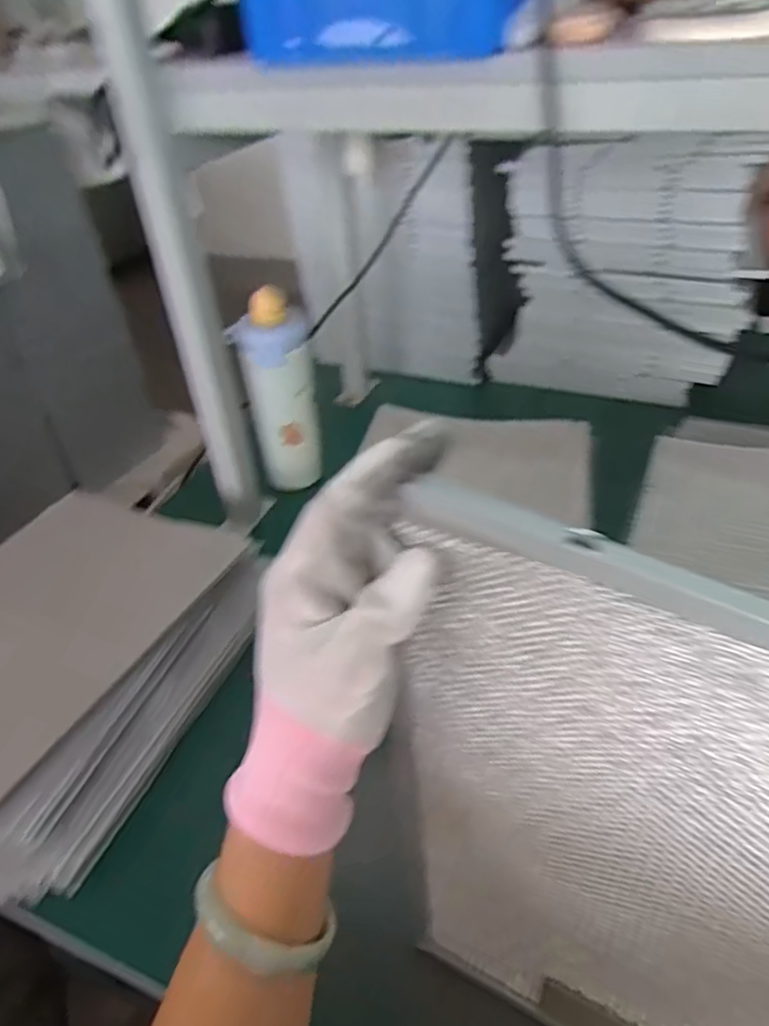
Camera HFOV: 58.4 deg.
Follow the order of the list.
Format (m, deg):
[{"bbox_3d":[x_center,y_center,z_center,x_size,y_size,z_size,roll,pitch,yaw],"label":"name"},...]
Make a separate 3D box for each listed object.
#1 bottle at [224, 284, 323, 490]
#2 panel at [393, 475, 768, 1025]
[{"bbox_3d":[-0.123,-0.137,0.803,0.088,0.212,0.069,-9,37,-5],"label":"bottle"},{"bbox_3d":[0.121,0.162,0.289,0.248,0.334,0.021,19,43,29],"label":"panel"}]

